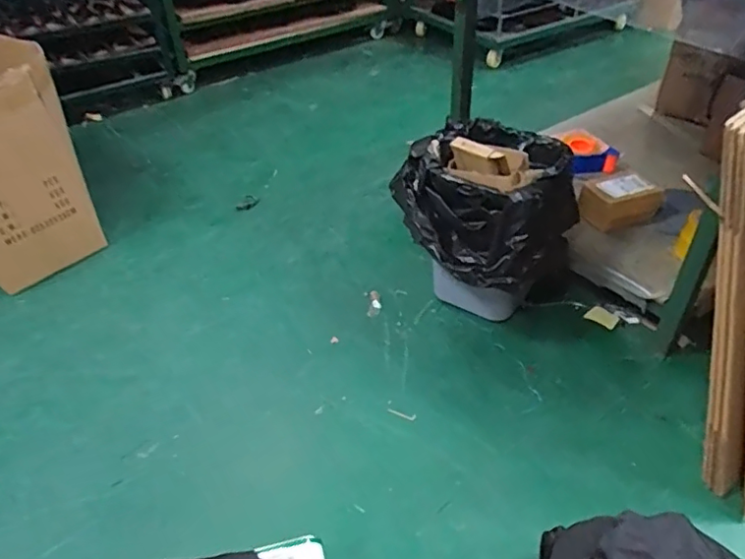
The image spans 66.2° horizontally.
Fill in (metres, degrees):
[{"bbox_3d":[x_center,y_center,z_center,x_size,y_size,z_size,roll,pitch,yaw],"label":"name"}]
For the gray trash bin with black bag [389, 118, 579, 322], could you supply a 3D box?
[{"bbox_3d":[0.261,-0.125,1.376,0.402,0.428,0.378,1,41,7],"label":"gray trash bin with black bag"}]

